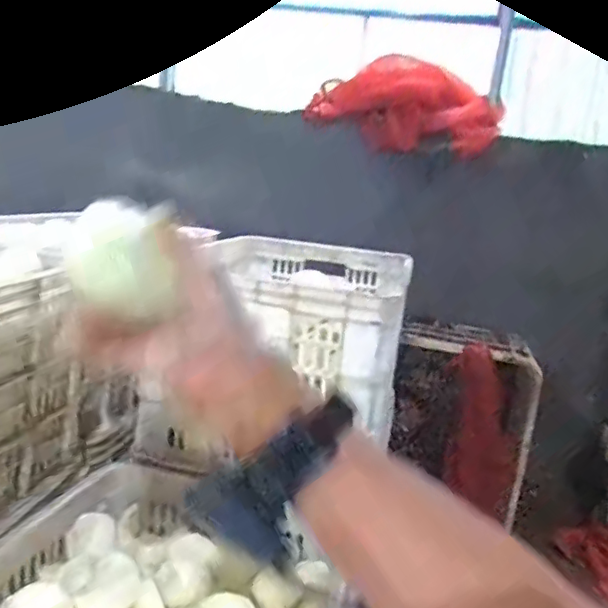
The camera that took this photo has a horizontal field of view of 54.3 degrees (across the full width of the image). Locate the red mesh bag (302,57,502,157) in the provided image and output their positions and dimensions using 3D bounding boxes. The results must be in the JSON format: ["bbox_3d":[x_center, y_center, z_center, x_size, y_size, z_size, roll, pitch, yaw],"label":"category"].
[{"bbox_3d":[0.251,-0.510,1.522,0.481,0.203,0.163,10,13,15],"label":"red mesh bag"}]

